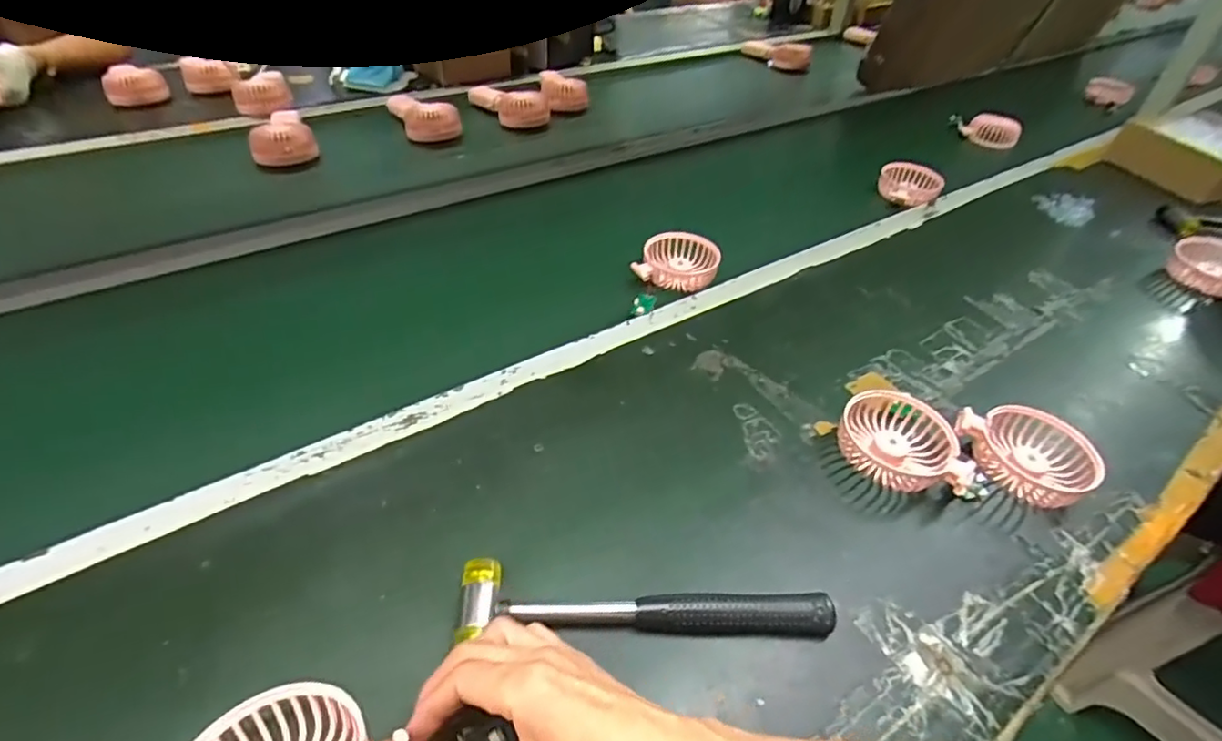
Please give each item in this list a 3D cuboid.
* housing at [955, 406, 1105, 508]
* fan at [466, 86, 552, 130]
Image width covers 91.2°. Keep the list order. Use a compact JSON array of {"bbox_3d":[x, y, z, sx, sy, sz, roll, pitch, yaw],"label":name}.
[{"bbox_3d":[0.361,0.070,0.510,0.090,0.035,0.093,3,43,-3],"label":"housing"},{"bbox_3d":[-0.183,-0.487,1.088,0.080,0.045,0.148,-32,54,-33],"label":"fan"}]

